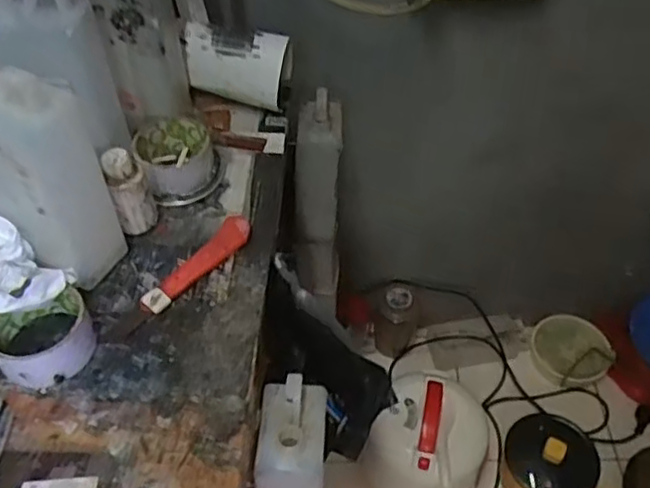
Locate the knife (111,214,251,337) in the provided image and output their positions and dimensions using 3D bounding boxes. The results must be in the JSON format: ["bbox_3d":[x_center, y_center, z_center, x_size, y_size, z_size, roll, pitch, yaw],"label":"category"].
[{"bbox_3d":[-0.131,0.027,0.634,0.027,0.018,0.167,31,55,24],"label":"knife"}]

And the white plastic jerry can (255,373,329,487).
[{"bbox_3d":[-0.030,0.216,0.641,0.058,0.190,0.099,2,49,2],"label":"white plastic jerry can"}]

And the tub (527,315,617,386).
[{"bbox_3d":[0.548,0.237,1.463,0.174,0.072,0.152,12,50,10],"label":"tub"}]

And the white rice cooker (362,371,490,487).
[{"bbox_3d":[0.192,0.385,1.236,0.199,0.211,0.203,0,49,0],"label":"white rice cooker"}]

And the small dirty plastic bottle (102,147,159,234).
[{"bbox_3d":[-0.191,-0.052,0.651,0.041,0.090,0.037,-18,51,-16],"label":"small dirty plastic bottle"}]

